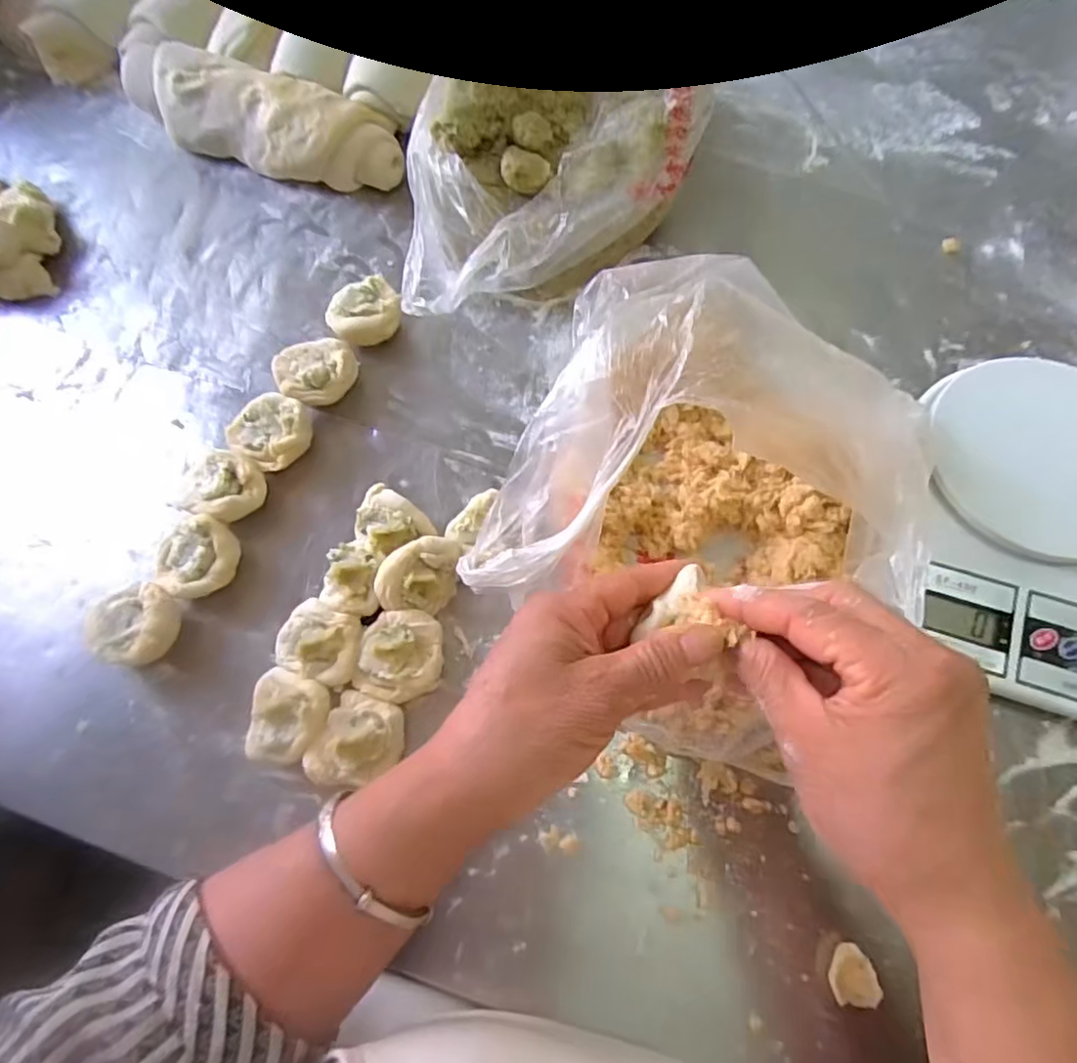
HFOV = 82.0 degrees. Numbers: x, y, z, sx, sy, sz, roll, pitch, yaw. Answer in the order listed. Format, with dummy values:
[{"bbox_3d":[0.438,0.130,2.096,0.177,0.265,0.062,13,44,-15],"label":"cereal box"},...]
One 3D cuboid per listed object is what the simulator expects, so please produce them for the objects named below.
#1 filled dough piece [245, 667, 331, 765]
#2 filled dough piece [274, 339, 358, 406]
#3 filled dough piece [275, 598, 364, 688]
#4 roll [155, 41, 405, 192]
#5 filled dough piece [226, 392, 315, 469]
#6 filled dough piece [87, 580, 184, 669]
[{"bbox_3d":[-0.140,0.106,0.352,0.043,0.030,0.047,8,70,5],"label":"filled dough piece"},{"bbox_3d":[-0.151,-0.109,0.428,0.053,0.030,0.048,-32,71,-9],"label":"filled dough piece"},{"bbox_3d":[-0.126,0.067,0.367,0.049,0.030,0.041,21,72,10],"label":"filled dough piece"},{"bbox_3d":[-0.204,-0.322,0.491,0.188,0.057,0.070,18,71,9],"label":"roll"},{"bbox_3d":[-0.176,-0.065,0.412,0.041,0.024,0.048,28,73,12],"label":"filled dough piece"},{"bbox_3d":[-0.240,0.057,0.370,0.047,0.030,0.045,6,70,5],"label":"filled dough piece"}]

